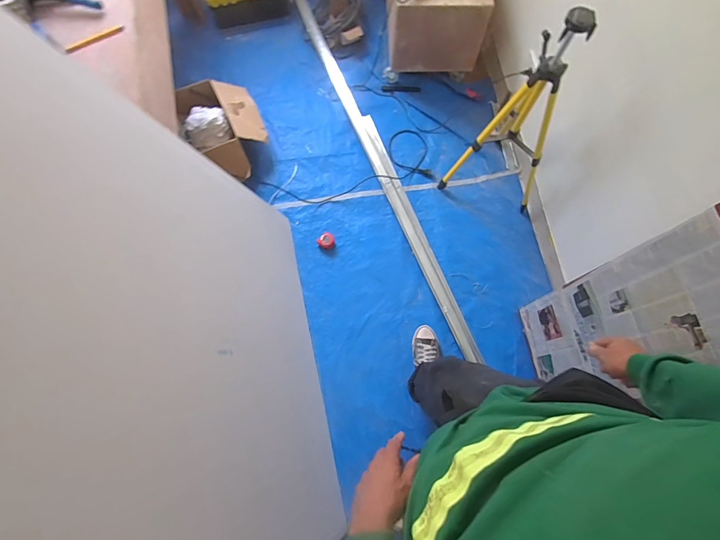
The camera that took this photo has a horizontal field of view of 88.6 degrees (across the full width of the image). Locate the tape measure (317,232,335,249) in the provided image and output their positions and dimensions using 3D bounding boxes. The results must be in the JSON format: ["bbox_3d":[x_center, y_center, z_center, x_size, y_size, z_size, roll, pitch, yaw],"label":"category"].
[{"bbox_3d":[-0.138,-0.124,1.552,0.069,0.040,0.064,0,72,1],"label":"tape measure"}]

